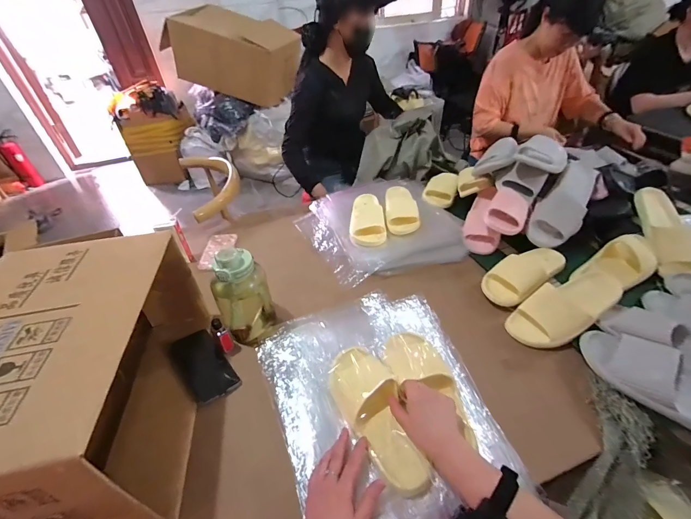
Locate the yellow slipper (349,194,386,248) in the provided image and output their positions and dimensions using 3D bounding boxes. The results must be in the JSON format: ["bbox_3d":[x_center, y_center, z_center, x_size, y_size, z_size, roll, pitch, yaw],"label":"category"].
[{"bbox_3d":[0.063,-0.134,0.982,0.102,0.063,0.256,-3,41,2],"label":"yellow slipper"}]

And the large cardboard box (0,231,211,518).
[{"bbox_3d":[-0.413,0.189,0.514,0.263,0.250,0.401,-10,41,-6],"label":"large cardboard box"}]

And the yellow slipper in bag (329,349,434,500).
[{"bbox_3d":[0.052,0.257,0.545,0.095,0.045,0.244,-20,55,-18],"label":"yellow slipper in bag"}]

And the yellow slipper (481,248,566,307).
[{"bbox_3d":[0.440,0.025,0.762,0.240,0.066,0.096,-20,43,-18],"label":"yellow slipper"}]

